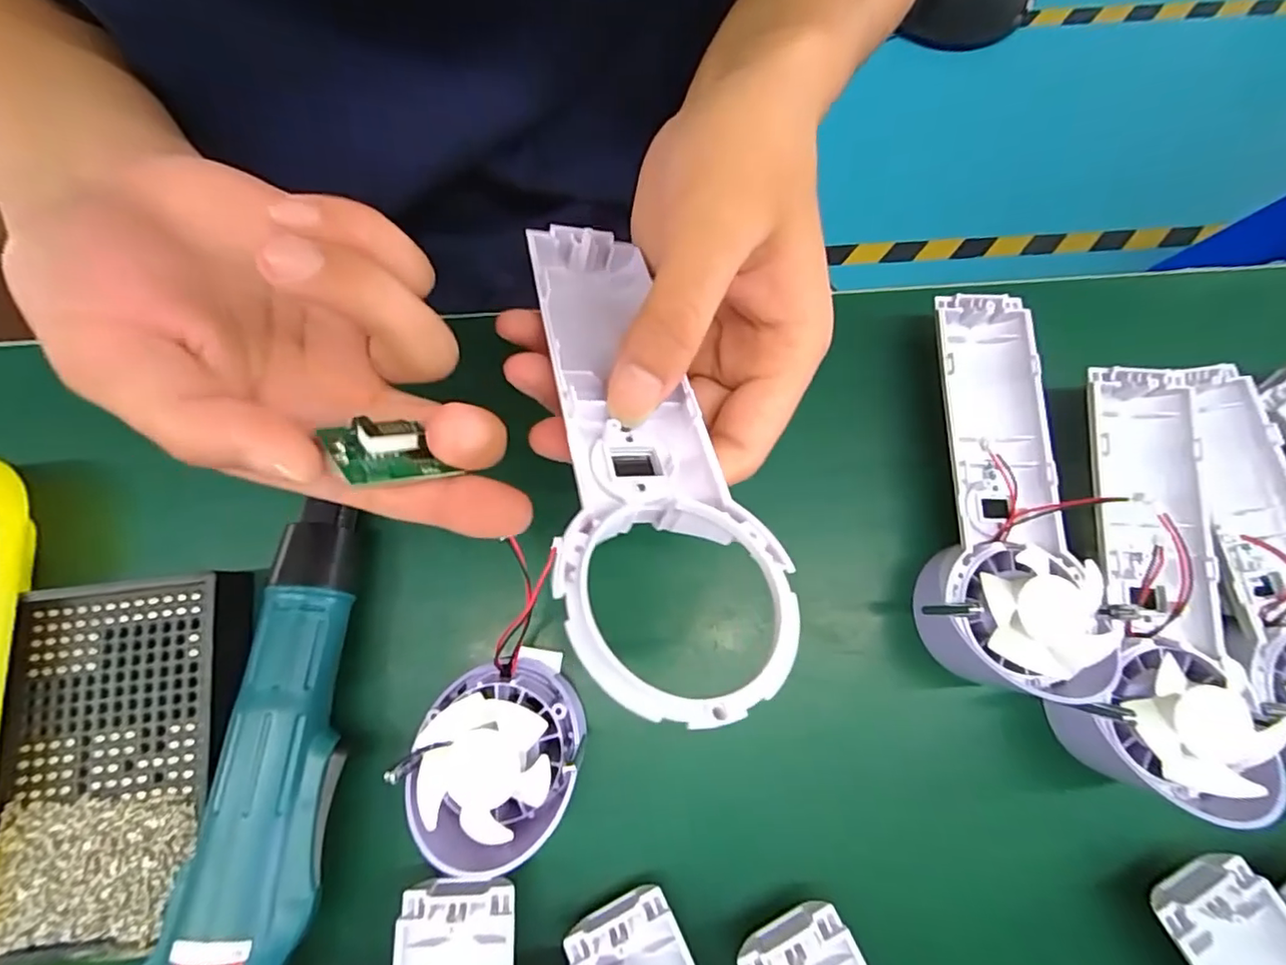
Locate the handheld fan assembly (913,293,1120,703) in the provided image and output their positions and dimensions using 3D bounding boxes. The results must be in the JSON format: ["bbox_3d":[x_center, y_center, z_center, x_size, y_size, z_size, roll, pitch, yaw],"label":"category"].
[{"bbox_3d":[0.160,-0.001,0.251,0.064,0.043,0.174,6,77,1],"label":"handheld fan assembly"}]

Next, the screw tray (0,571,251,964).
[{"bbox_3d":[-0.209,0.109,0.234,0.085,0.023,0.134,-7,77,-2],"label":"screw tray"}]

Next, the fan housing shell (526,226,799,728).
[{"bbox_3d":[-0.003,-0.020,0.169,0.055,0.024,0.171,-13,61,-3],"label":"fan housing shell"}]

